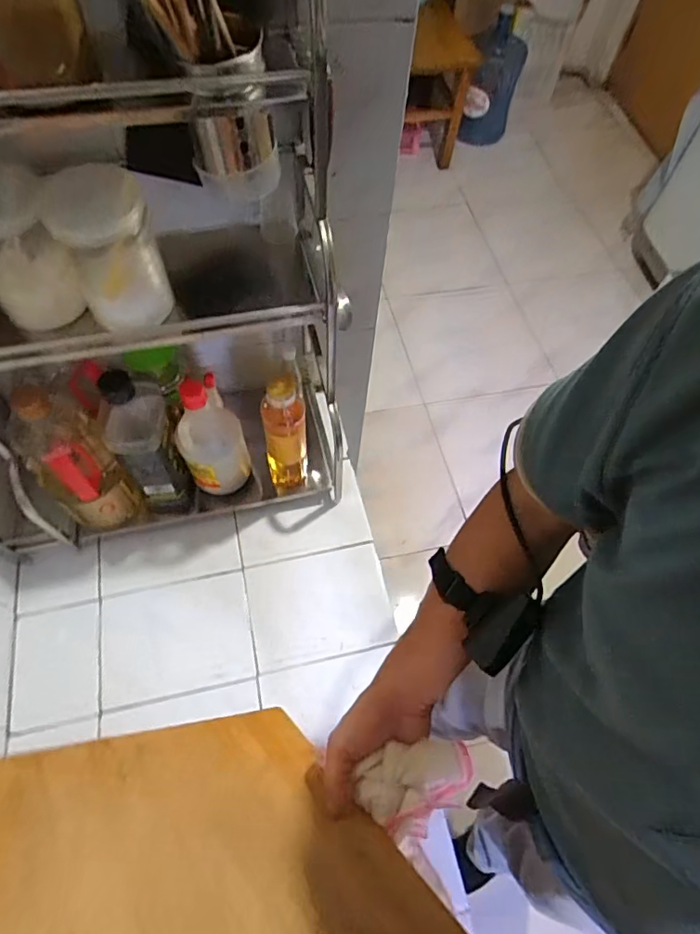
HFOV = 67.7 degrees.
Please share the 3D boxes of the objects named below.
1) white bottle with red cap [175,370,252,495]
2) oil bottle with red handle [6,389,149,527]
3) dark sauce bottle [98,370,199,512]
[{"bbox_3d":[-0.186,-0.040,0.703,0.081,0.187,0.069,-19,63,-13],"label":"white bottle with red cap"},{"bbox_3d":[-0.340,-0.001,0.656,0.087,0.243,0.087,42,66,18],"label":"oil bottle with red handle"},{"bbox_3d":[-0.253,-0.030,0.673,0.078,0.257,0.086,-19,63,-13],"label":"dark sauce bottle"}]

